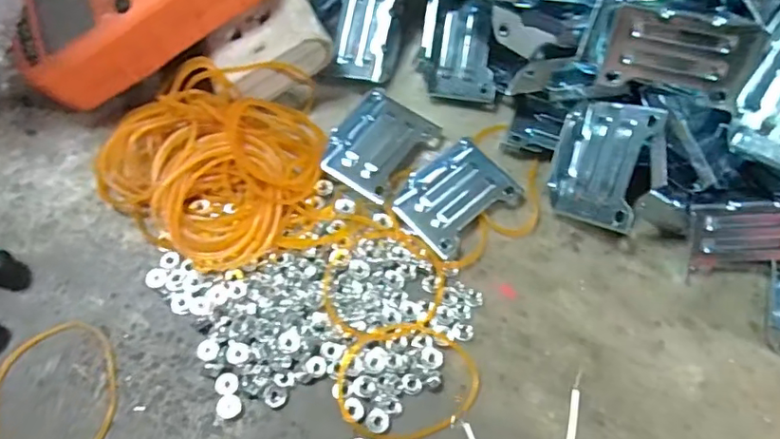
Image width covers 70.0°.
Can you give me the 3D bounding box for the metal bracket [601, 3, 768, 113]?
[{"bbox_3d":[0.123,-0.069,0.238,0.057,0.036,0.005,11,31,11],"label":"metal bracket"}]

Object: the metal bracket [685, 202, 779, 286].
[{"bbox_3d":[0.170,0.008,0.258,0.059,0.035,0.010,-3,25,10],"label":"metal bracket"}]

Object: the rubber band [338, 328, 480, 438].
[{"bbox_3d":[0.008,0.068,0.234,0.060,0.006,0.044,-11,66,-8],"label":"rubber band"}]

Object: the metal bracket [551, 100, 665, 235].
[{"bbox_3d":[0.100,-0.026,0.264,0.043,0.004,0.057,19,96,35],"label":"metal bracket"}]

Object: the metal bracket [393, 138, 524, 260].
[{"bbox_3d":[0.032,-0.012,0.274,0.058,0.006,0.042,-38,72,-19],"label":"metal bracket"}]

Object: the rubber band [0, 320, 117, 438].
[{"bbox_3d":[-0.138,0.072,0.226,0.050,0.004,0.059,-18,67,-11],"label":"rubber band"}]

